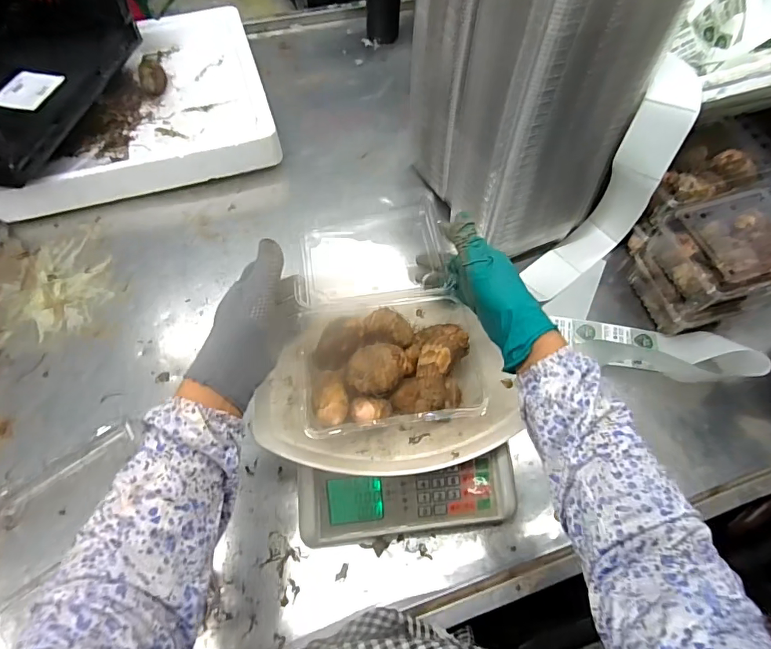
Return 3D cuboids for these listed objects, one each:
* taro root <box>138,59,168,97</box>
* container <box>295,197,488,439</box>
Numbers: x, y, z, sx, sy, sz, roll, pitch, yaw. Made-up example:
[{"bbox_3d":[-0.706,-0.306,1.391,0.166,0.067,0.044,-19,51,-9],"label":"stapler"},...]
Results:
[{"bbox_3d":[-0.408,-0.431,0.817,0.043,0.039,0.049,-20,65,-12],"label":"taro root"},{"bbox_3d":[0.001,-0.022,0.496,0.182,0.070,0.271,-6,62,-5],"label":"container"}]

